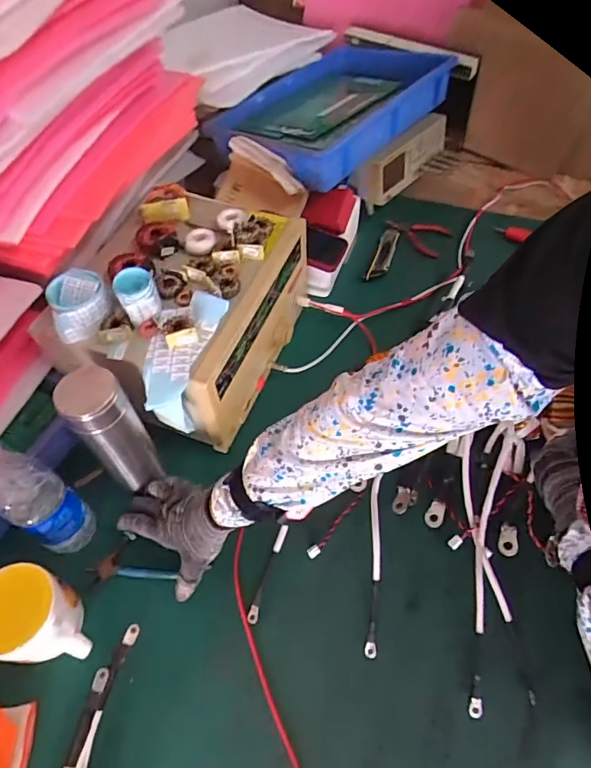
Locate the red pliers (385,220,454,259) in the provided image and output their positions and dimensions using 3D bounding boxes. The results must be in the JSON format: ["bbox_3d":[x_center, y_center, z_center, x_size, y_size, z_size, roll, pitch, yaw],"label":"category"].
[{"bbox_3d":[0.228,-0.283,0.886,0.112,0.020,0.069,27,60,20],"label":"red pliers"}]

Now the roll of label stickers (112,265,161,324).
[{"bbox_3d":[-0.184,-0.104,0.559,0.046,0.045,0.047,-25,57,-15],"label":"roll of label stickers"}]

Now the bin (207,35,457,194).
[{"bbox_3d":[0.064,-0.515,0.874,0.295,0.097,0.371,34,62,23],"label":"bin"}]

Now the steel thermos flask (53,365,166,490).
[{"bbox_3d":[-0.203,0.056,0.536,0.062,0.177,0.055,-30,58,-18],"label":"steel thermos flask"}]

